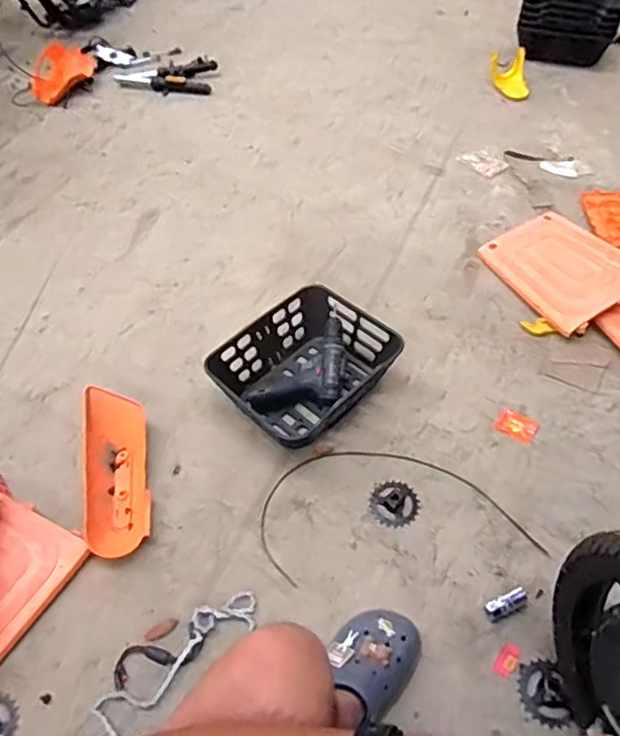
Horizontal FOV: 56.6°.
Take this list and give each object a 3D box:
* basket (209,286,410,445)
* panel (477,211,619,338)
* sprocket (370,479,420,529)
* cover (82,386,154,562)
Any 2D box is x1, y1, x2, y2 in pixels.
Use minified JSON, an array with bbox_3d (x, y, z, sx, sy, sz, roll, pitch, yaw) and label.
[{"bbox_3d":[-0.005,0.000,1.144,0.264,0.115,0.311,37,62,27],"label":"basket"},{"bbox_3d":[0.569,-0.233,1.307,0.248,0.019,0.317,-27,52,-9],"label":"panel"},{"bbox_3d":[0.148,0.238,1.007,0.083,0.008,0.086,-1,52,2],"label":"sprocket"},{"bbox_3d":[-0.354,0.183,1.051,0.113,0.057,0.325,-11,53,-5],"label":"cover"}]

